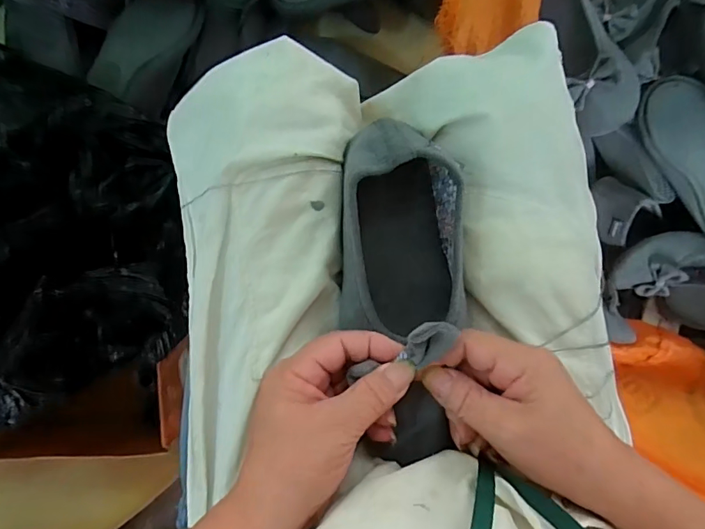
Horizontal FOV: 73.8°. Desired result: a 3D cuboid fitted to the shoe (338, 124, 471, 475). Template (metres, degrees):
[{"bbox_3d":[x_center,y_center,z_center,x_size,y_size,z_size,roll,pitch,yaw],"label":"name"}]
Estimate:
[{"bbox_3d":[0.037,0.009,0.313,0.078,0.071,0.224,-2,76,-6],"label":"shoe"}]

